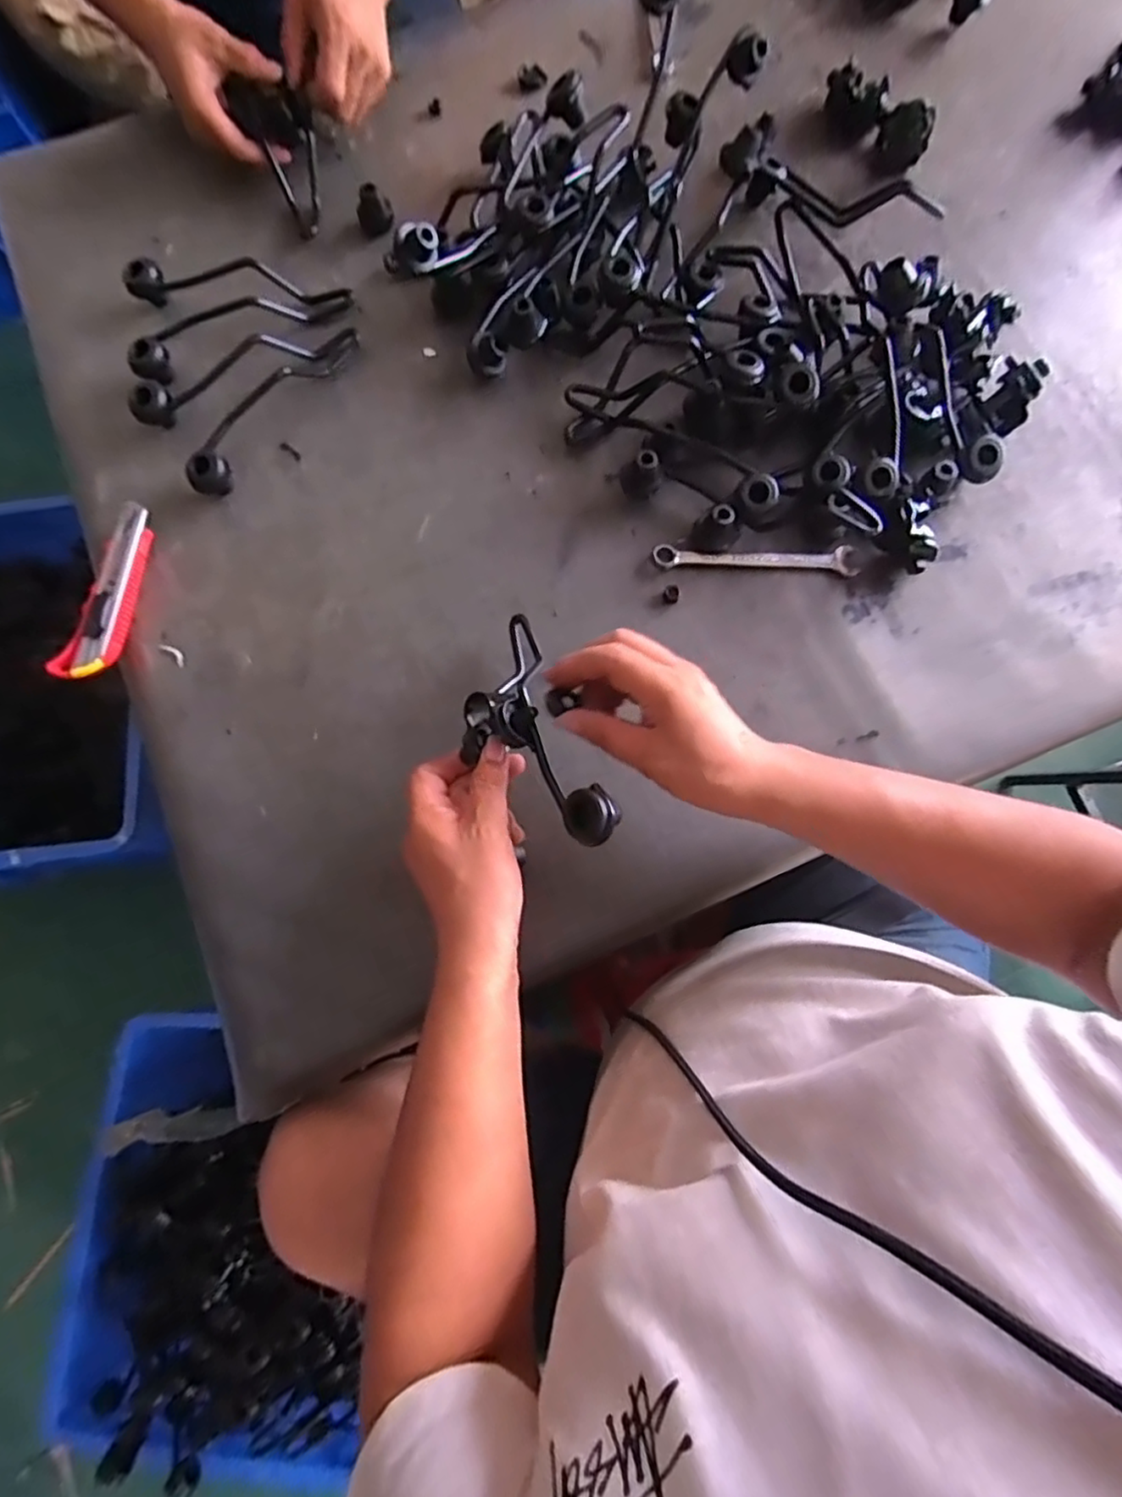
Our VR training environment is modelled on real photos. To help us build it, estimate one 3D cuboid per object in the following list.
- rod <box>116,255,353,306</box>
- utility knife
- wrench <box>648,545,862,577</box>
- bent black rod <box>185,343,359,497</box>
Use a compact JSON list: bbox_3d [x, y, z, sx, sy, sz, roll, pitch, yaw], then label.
[{"bbox_3d":[-0.291,-0.424,0.589,0.196,0.036,0.037,2,77,2],"label":"rod"},{"bbox_3d":[-0.366,-0.126,0.534,0.040,0.022,0.150,14,78,5],"label":"utility knife"},{"bbox_3d":[0.157,-0.156,0.529,0.160,0.010,0.025,4,77,3],"label":"wrench"},{"bbox_3d":[-0.247,-0.290,0.555,0.030,0.034,0.189,32,80,9],"label":"bent black rod"}]

